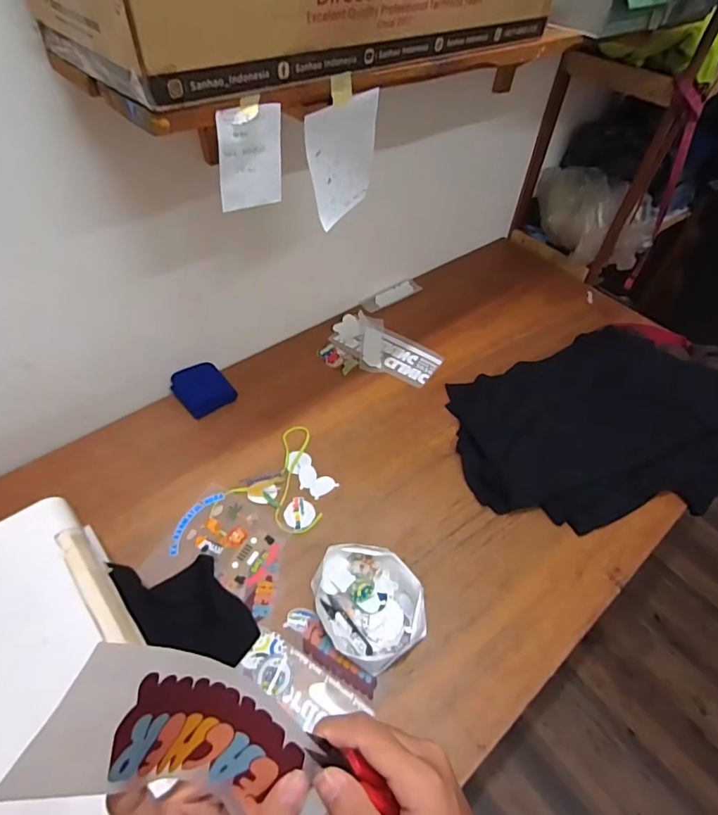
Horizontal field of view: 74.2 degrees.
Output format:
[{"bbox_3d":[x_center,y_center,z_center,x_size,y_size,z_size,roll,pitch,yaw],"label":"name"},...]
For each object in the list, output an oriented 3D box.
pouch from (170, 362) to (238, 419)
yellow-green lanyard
[{"bbox_3d":[-0.350,-0.044,1.066,0.115,0.040,0.116,-33,60,-27],"label":"pouch"},{"bbox_3d":[-0.161,0.132,0.957,0.203,0.005,0.237,10,51,4],"label":"yellow-green lanyard"}]

